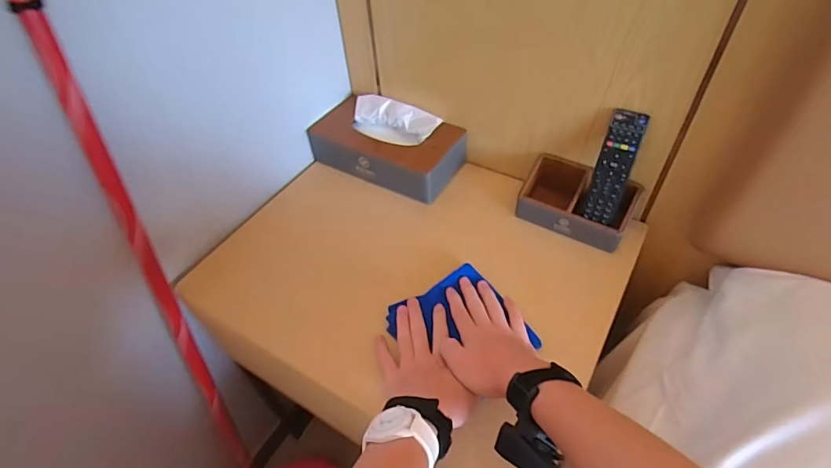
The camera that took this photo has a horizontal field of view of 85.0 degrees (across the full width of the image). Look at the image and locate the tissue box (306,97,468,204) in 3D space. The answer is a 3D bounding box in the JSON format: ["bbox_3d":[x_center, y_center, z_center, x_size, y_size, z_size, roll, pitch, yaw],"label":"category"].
[{"bbox_3d":[-0.054,-0.159,0.793,0.256,0.079,0.134,22,52,24],"label":"tissue box"}]

